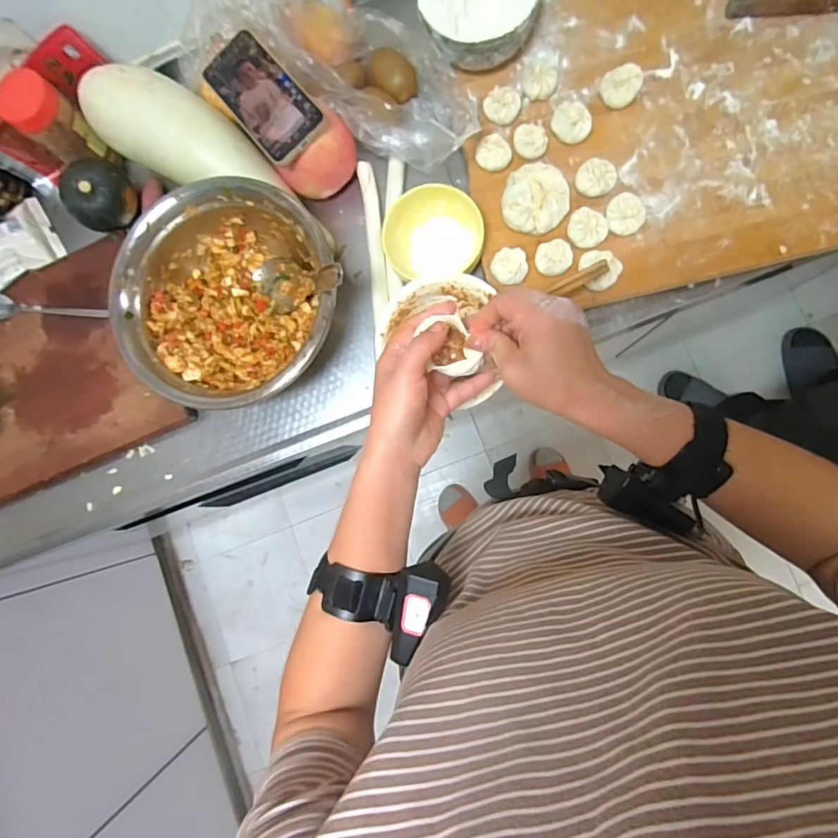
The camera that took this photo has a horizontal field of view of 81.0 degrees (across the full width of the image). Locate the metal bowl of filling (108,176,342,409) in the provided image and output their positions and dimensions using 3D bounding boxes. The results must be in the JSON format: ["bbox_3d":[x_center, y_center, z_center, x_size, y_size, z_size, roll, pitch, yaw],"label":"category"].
[{"bbox_3d":[-0.213,-0.136,0.576,0.241,0.095,0.245,-1,86,7],"label":"metal bowl of filling"}]

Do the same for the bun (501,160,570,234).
[{"bbox_3d":[0.131,-0.245,0.547,0.070,0.039,0.072,-1,86,7],"label":"bun"}]

